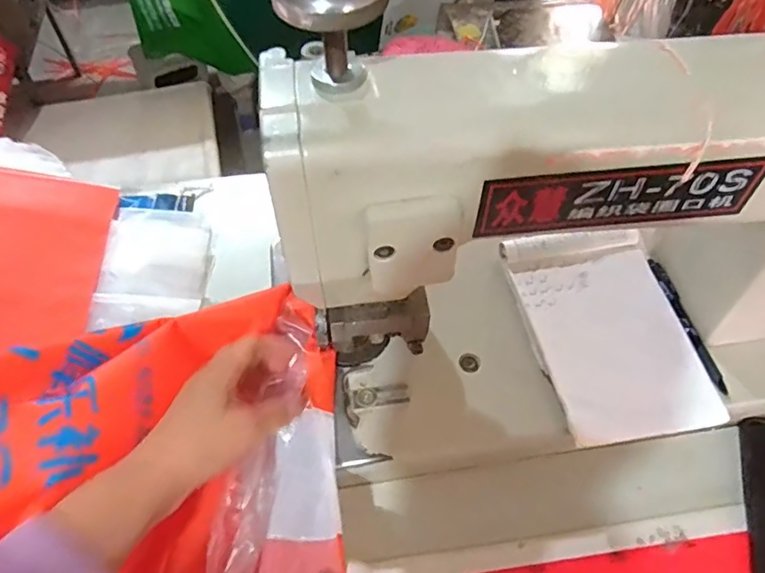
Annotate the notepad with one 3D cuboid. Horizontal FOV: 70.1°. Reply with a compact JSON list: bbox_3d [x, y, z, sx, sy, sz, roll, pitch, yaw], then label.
[{"bbox_3d":[0.195,0.033,0.469,0.128,0.024,0.191,-8,54,-5],"label":"notepad"}]

